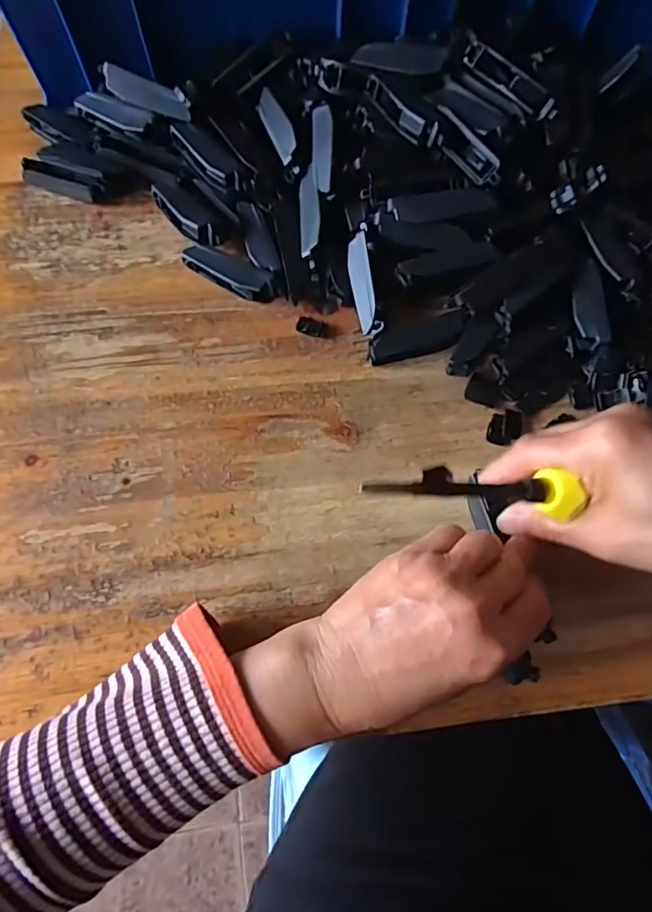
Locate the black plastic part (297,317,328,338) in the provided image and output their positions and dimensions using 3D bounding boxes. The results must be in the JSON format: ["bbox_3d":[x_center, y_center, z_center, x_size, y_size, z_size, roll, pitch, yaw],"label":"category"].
[{"bbox_3d":[-0.009,-0.089,0.357,0.022,0.004,0.012,18,70,6],"label":"black plastic part"}]

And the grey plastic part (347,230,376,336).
[{"bbox_3d":[0.024,-0.115,0.347,0.013,0.012,0.064,-7,89,-2],"label":"grey plastic part"}]

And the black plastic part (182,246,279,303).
[{"bbox_3d":[-0.066,-0.128,0.364,0.071,0.016,0.019,26,71,8],"label":"black plastic part"}]

